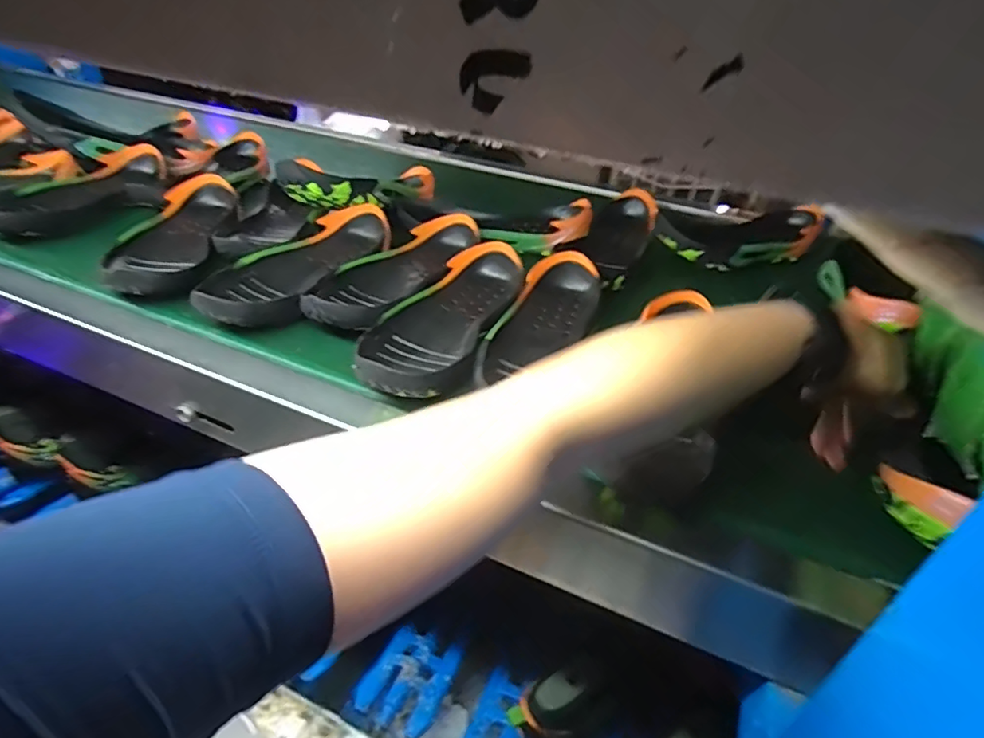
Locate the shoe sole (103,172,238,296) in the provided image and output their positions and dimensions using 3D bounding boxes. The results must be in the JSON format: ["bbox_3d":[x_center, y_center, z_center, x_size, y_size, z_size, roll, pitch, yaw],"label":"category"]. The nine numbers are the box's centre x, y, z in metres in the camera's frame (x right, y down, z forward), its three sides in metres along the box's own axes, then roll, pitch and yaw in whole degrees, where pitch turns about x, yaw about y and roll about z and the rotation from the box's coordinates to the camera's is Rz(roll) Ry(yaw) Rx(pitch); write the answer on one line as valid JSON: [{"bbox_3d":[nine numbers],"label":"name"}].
[{"bbox_3d":[-0.342,-0.141,0.591,0.099,0.044,0.236,-4,38,-10],"label":"shoe sole"}]

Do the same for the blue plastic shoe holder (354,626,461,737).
[{"bbox_3d":[-0.101,0.372,0.671,0.092,0.026,0.113,16,39,16],"label":"blue plastic shoe holder"}]

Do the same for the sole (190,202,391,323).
[{"bbox_3d":[-0.200,-0.105,0.556,0.098,0.035,0.239,18,40,19],"label":"sole"}]

